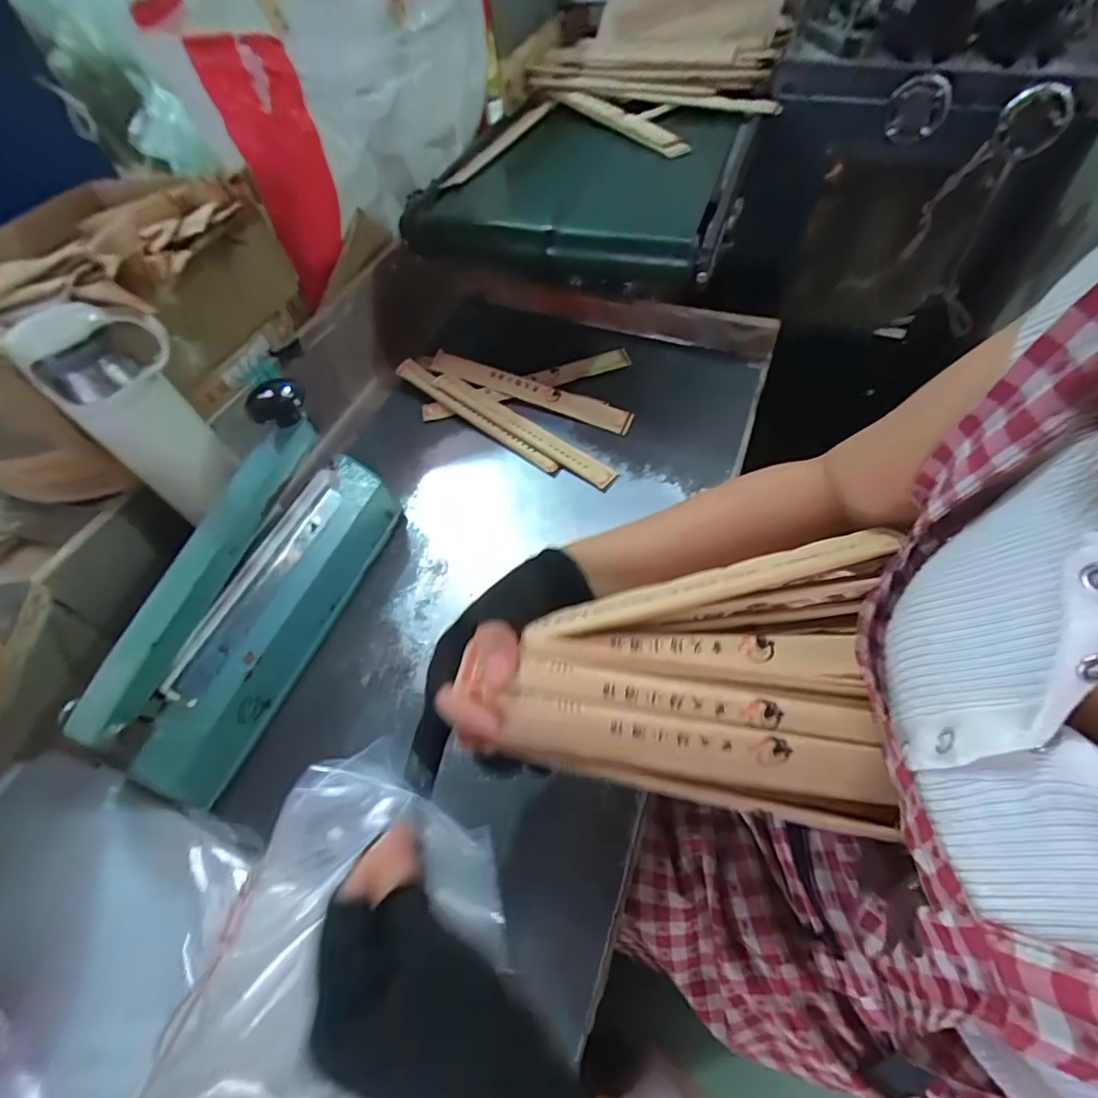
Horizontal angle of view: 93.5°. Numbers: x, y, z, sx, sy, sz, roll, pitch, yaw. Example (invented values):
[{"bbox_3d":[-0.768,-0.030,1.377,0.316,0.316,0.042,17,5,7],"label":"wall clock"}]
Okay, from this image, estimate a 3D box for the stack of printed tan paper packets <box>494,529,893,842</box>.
[{"bbox_3d":[0.092,0.065,0.311,0.206,0.058,0.152,7,57,9],"label":"stack of printed tan paper packets"}]

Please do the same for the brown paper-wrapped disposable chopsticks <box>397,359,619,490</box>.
[{"bbox_3d":[-0.092,-0.163,0.628,0.264,0.009,0.025,38,84,20],"label":"brown paper-wrapped disposable chopsticks"}]

